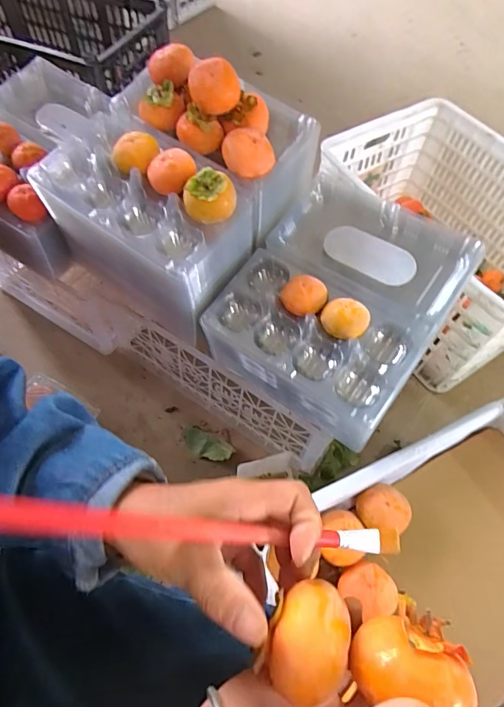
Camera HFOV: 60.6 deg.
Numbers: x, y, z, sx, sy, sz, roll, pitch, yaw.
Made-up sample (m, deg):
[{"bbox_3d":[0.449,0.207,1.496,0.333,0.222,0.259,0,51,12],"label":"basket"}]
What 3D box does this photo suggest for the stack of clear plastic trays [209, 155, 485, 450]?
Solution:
[{"bbox_3d":[0.118,-0.067,0.609,0.266,0.153,0.289,32,63,14],"label":"stack of clear plastic trays"}]

